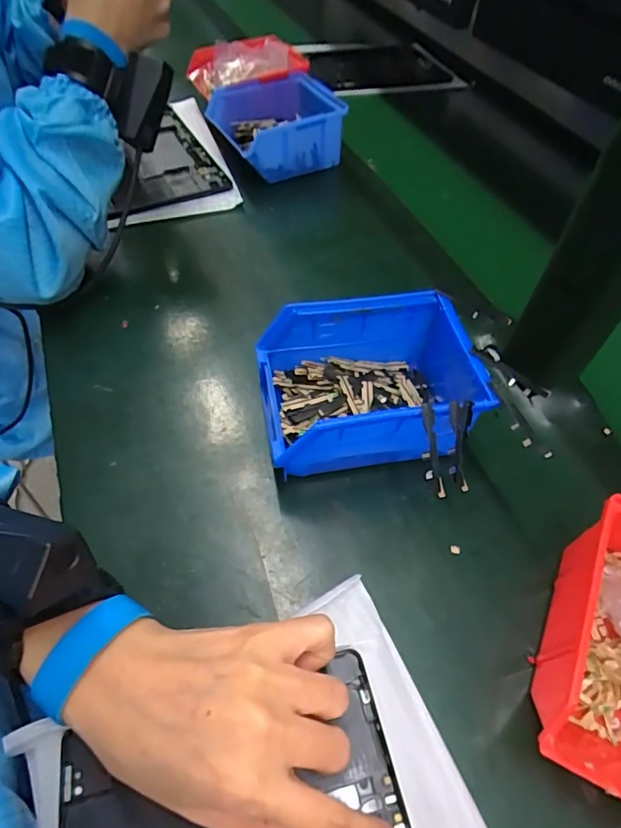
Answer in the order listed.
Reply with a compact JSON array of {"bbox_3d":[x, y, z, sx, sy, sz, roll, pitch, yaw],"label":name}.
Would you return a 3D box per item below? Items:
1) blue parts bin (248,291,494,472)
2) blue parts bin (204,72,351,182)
[{"bbox_3d":[0.044,-0.016,0.342,0.154,0.075,0.107,-6,54,-8],"label":"blue parts bin"},{"bbox_3d":[-0.045,-0.343,0.596,0.122,0.077,0.127,-24,58,-20],"label":"blue parts bin"}]

